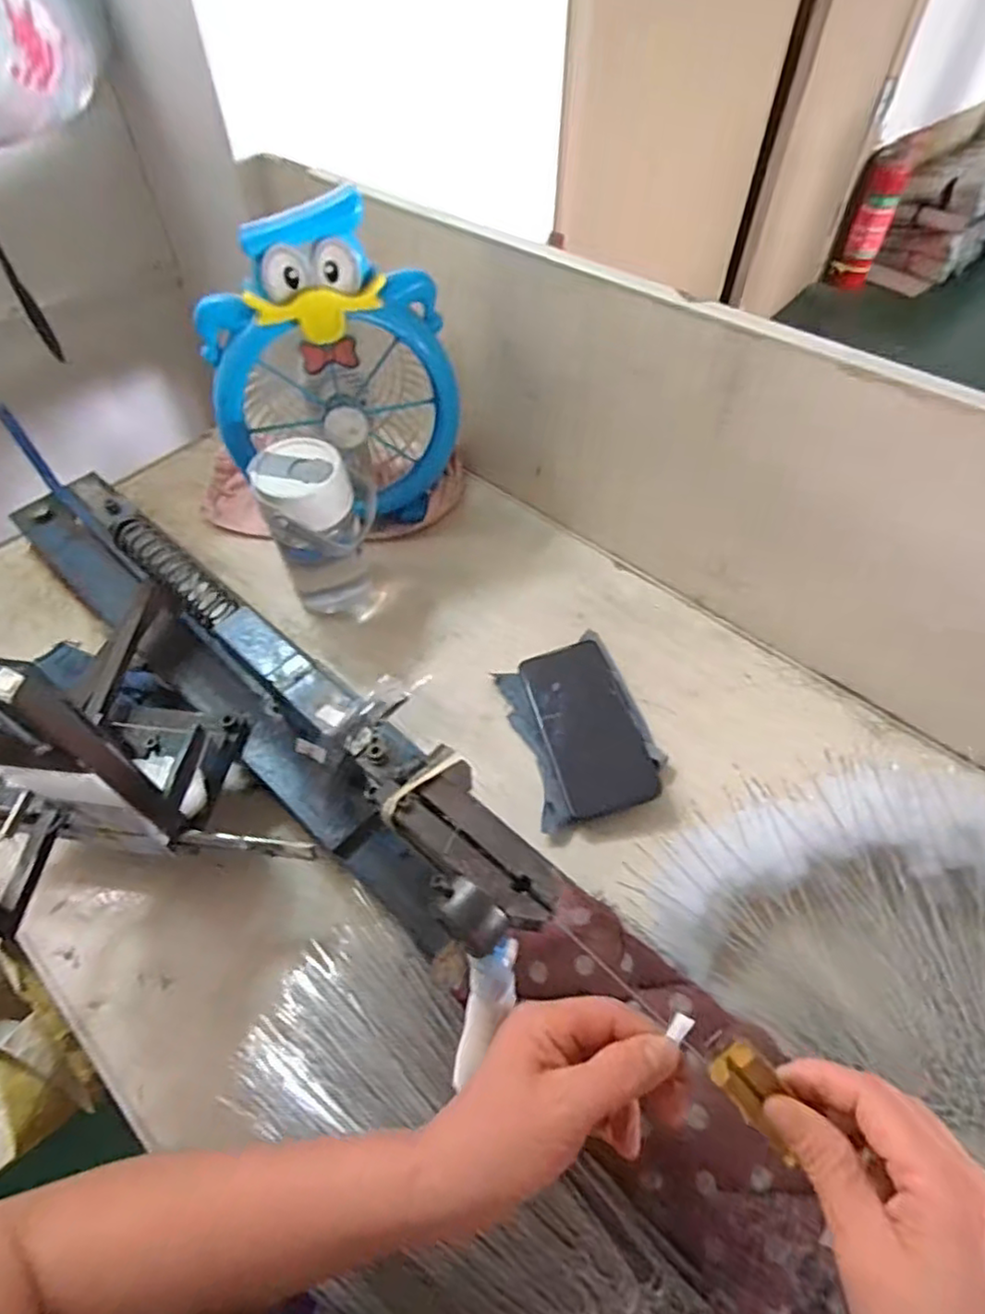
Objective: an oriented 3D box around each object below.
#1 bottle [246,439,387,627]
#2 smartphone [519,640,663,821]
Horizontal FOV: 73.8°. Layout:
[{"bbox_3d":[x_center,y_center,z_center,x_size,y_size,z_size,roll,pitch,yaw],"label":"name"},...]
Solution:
[{"bbox_3d":[-0.157,-0.114,0.618,0.095,0.159,0.080,-6,54,-3],"label":"bottle"},{"bbox_3d":[0.080,0.057,0.566,0.078,0.012,0.158,-20,56,0],"label":"smartphone"}]

